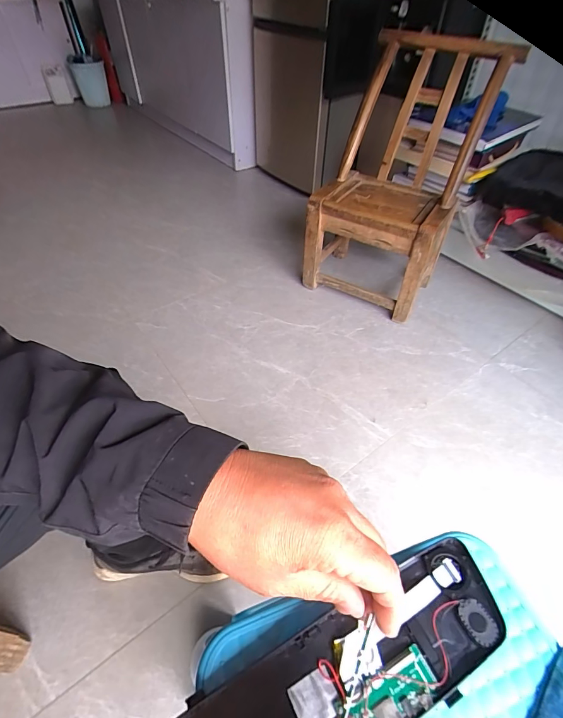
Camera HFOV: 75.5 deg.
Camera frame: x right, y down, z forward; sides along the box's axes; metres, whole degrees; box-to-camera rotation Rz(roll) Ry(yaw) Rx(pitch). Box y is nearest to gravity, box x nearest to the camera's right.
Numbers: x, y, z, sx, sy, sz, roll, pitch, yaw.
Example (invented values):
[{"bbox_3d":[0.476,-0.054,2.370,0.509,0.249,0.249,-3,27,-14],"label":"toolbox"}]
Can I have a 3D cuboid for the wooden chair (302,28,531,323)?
[{"bbox_3d":[0.302,-0.499,1.067,0.398,0.646,0.283,28,53,23],"label":"wooden chair"}]

